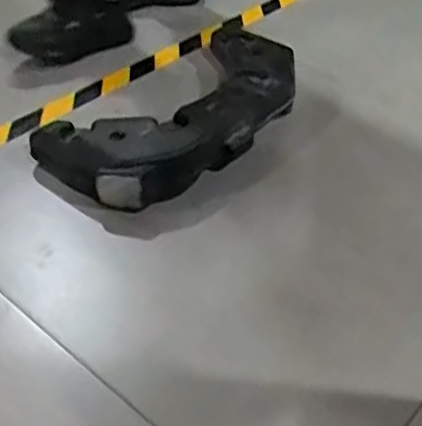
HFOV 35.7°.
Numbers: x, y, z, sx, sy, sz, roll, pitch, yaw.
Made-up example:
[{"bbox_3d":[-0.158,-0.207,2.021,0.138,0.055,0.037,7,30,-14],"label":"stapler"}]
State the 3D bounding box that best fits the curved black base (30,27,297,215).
[{"bbox_3d":[-0.027,-0.194,1.142,0.284,0.106,0.541,27,47,27],"label":"curved black base"}]

